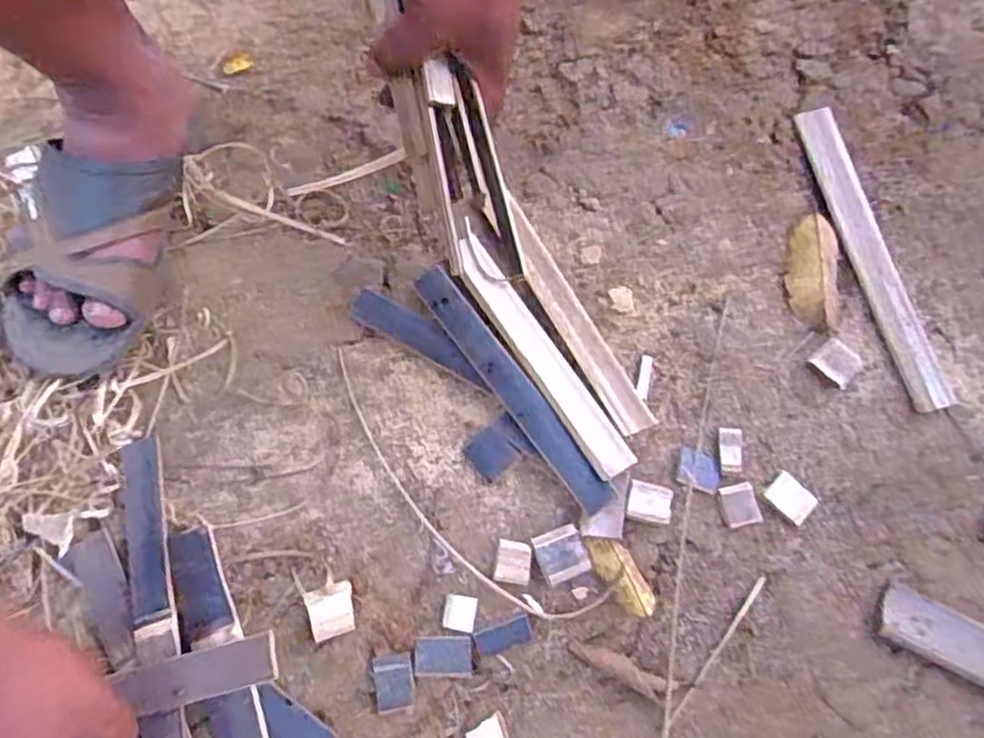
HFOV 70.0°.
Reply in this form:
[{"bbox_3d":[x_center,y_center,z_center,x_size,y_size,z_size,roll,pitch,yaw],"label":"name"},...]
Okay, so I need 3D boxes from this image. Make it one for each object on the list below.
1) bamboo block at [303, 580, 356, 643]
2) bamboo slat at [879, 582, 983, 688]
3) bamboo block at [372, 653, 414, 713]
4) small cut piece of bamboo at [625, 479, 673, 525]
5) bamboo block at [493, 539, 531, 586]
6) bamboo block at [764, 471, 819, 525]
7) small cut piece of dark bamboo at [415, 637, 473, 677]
[{"bbox_3d":[-0.101,0.152,0.443,0.029,0.008,0.030,-17,69,-8],"label":"bamboo block"},{"bbox_3d":[0.300,0.177,0.445,0.108,0.011,0.036,26,70,10],"label":"bamboo slat"},{"bbox_3d":[-0.060,0.192,0.430,0.022,0.004,0.032,-7,68,-4],"label":"bamboo block"},{"bbox_3d":[0.104,0.088,0.463,0.029,0.015,0.025,12,68,4],"label":"small cut piece of bamboo"},{"bbox_3d":[0.014,0.126,0.458,0.022,0.008,0.026,8,68,3],"label":"bamboo block"},{"bbox_3d":[0.205,0.088,0.484,0.030,0.005,0.025,39,72,14],"label":"bamboo block"},{"bbox_3d":[-0.030,0.179,0.438,0.035,0.004,0.022,0,68,-1],"label":"small cut piece of dark bamboo"}]

